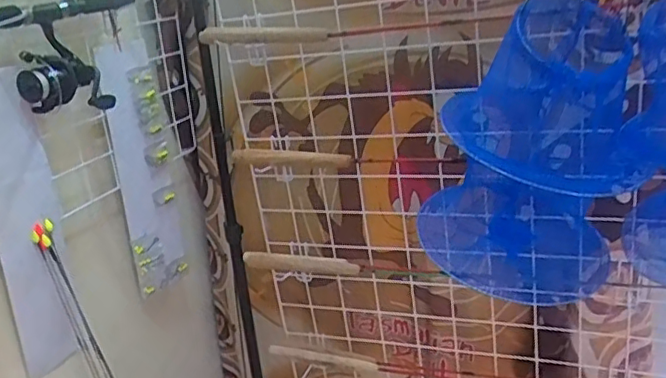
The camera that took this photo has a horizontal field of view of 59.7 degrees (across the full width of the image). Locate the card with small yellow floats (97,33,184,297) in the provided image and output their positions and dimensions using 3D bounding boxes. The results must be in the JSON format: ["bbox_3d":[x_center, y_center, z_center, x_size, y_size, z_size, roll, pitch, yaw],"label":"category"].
[{"bbox_3d":[-0.305,-0.029,0.947,0.023,0.409,0.099,12,28,36],"label":"card with small yellow floats"}]

